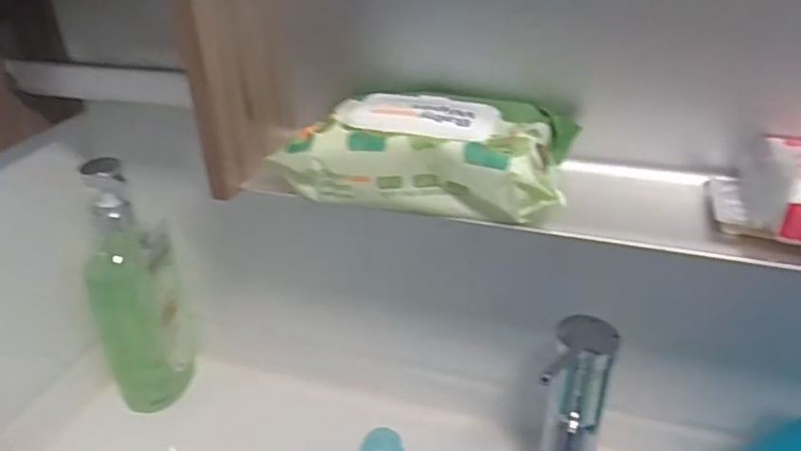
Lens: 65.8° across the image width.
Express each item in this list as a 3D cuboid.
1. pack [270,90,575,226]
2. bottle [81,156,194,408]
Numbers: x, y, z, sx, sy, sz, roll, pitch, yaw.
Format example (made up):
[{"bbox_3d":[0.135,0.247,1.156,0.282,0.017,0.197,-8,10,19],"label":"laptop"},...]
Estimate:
[{"bbox_3d":[0.016,-0.053,0.420,0.192,0.049,0.098,8,33,15],"label":"pack"},{"bbox_3d":[-0.270,0.067,0.632,0.086,0.265,0.059,-10,32,-13],"label":"bottle"}]

